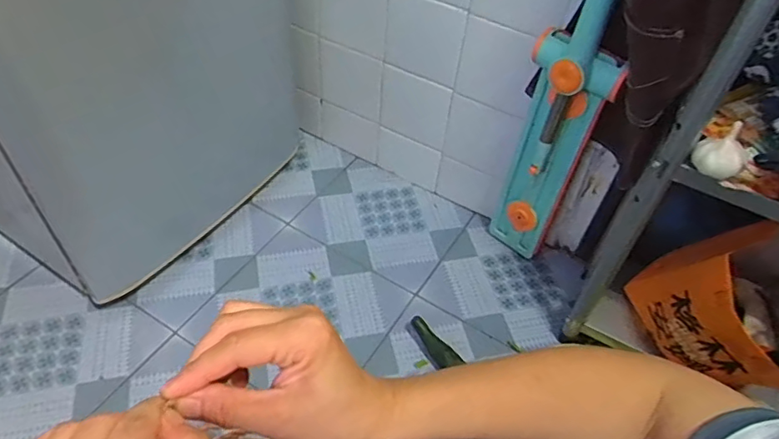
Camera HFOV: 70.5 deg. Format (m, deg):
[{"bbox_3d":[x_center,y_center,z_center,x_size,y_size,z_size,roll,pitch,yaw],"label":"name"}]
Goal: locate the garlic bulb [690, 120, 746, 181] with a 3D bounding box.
[{"bbox_3d":[0.379,-0.078,0.628,0.048,0.056,0.043,8,49,1],"label":"garlic bulb"}]

